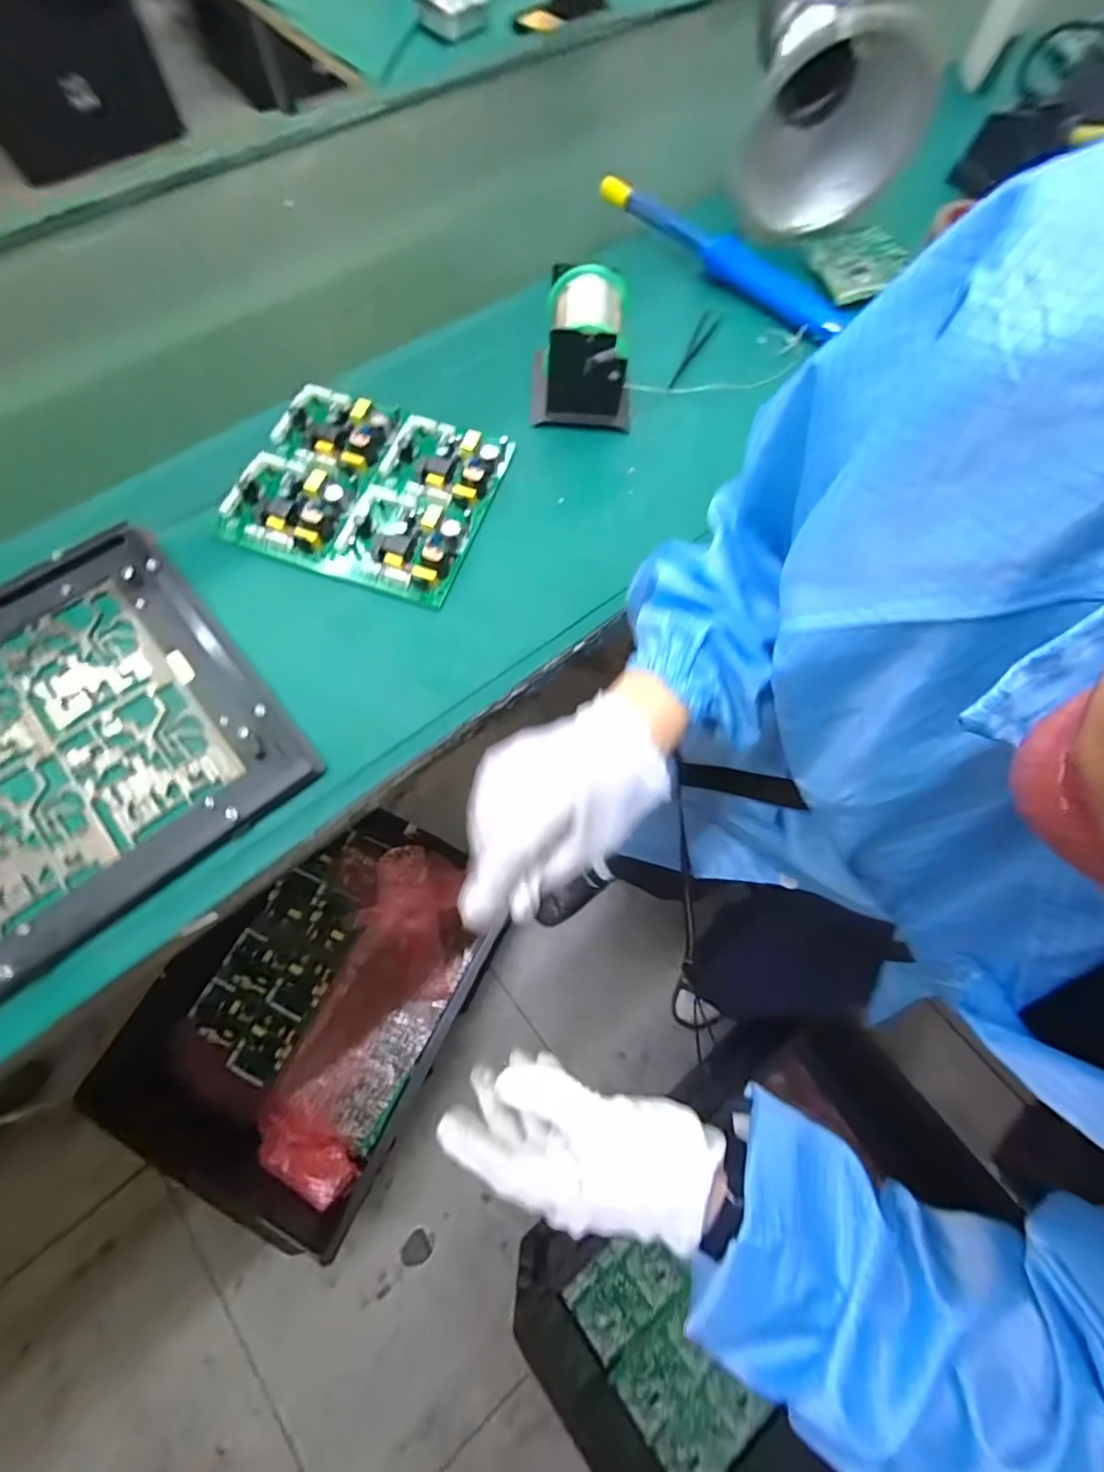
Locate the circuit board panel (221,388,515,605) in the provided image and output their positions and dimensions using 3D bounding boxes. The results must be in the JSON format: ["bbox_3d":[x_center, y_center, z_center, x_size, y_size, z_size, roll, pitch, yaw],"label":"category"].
[{"bbox_3d":[-0.150,-0.205,0.461,0.187,0.030,0.166,16,68,9],"label":"circuit board panel"}]

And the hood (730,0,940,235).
[{"bbox_3d":[0.287,-0.629,0.566,0.163,0.162,0.164,23,70,12],"label":"hood"}]

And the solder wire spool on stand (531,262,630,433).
[{"bbox_3d":[0.027,-0.334,0.487,0.088,0.083,0.092,1,67,3],"label":"solder wire spool on stand"}]

